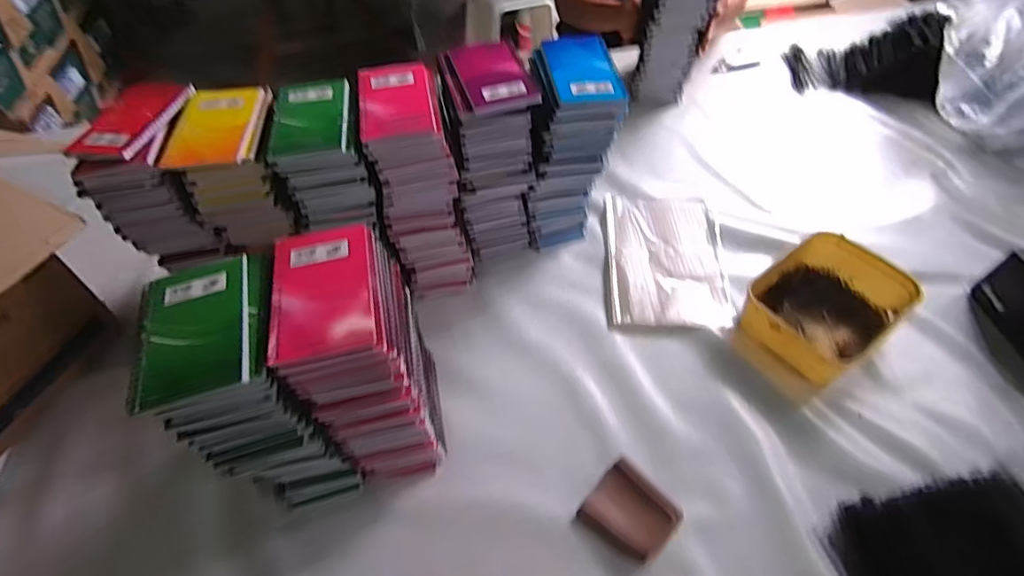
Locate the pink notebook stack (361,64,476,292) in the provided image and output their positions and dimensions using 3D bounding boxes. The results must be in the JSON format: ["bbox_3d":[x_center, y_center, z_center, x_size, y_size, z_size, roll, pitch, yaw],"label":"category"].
[{"bbox_3d":[-0.125,-0.137,0.703,0.098,0.286,0.142,-9,52,-6],"label":"pink notebook stack"}]

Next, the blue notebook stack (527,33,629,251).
[{"bbox_3d":[0.078,-0.187,0.739,0.114,0.288,0.120,-6,52,-3],"label":"blue notebook stack"}]

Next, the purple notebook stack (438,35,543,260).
[{"bbox_3d":[-0.030,-0.173,0.726,0.107,0.282,0.134,-13,53,-9],"label":"purple notebook stack"}]

